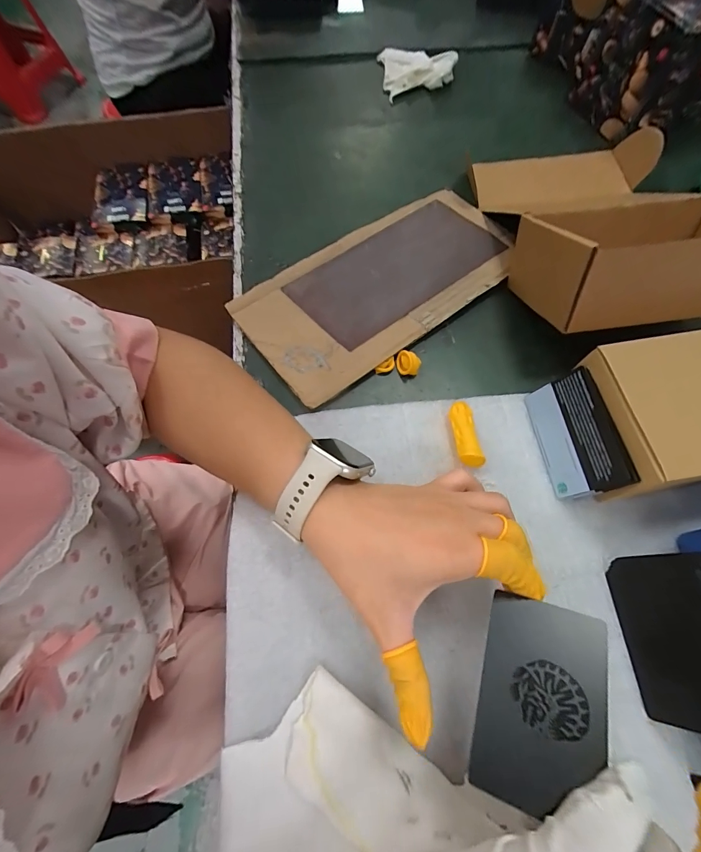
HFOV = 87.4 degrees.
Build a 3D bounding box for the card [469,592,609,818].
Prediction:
[{"bbox_3d":[0.091,0.129,0.175,0.053,0.004,0.084,9,57,22],"label":"card"}]

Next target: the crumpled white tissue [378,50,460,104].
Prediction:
[{"bbox_3d":[0.088,-0.457,0.472,0.095,0.021,0.077,-4,68,-2],"label":"crumpled white tissue"}]

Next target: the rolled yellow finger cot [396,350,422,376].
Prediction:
[{"bbox_3d":[0.050,-0.054,0.315,0.020,0.011,0.017,13,68,5],"label":"rolled yellow finger cot"}]

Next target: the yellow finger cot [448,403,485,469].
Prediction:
[{"bbox_3d":[0.088,0.007,0.284,0.018,0.021,0.051,-5,68,-2],"label":"yellow finger cot"}]

